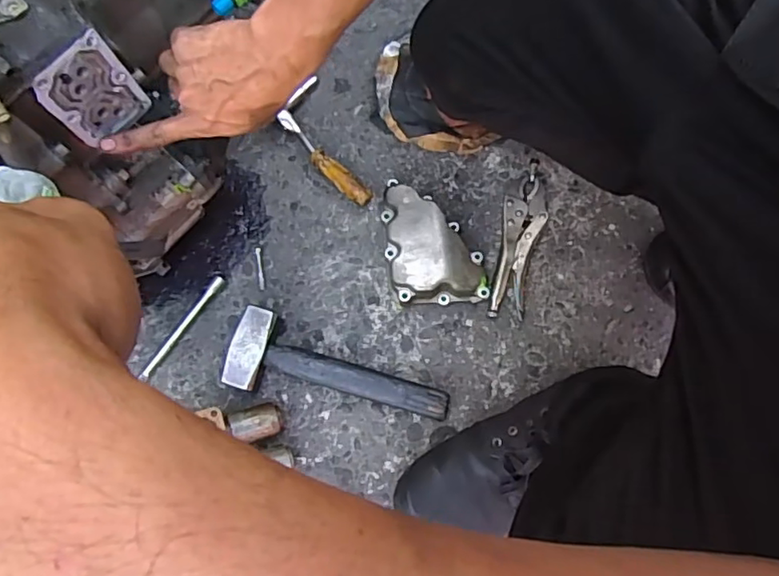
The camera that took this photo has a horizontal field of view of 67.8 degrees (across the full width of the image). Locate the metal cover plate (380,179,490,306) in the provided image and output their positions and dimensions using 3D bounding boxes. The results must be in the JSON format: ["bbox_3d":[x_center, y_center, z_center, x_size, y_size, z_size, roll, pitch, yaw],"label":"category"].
[{"bbox_3d":[0.052,-0.058,0.675,0.112,0.055,0.148,-5,76,0],"label":"metal cover plate"}]

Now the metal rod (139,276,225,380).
[{"bbox_3d":[-0.245,0.046,0.684,0.012,0.006,0.145,36,80,9],"label":"metal rod"}]

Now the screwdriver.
[{"bbox_3d":[-0.085,-0.160,0.717,0.024,0.029,0.166,-42,79,-8],"label":"screwdriver"}]

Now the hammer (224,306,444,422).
[{"bbox_3d":[-0.056,0.096,0.648,0.247,0.039,0.090,15,77,5],"label":"hammer"}]

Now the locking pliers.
[{"bbox_3d":[0.153,-0.058,0.685,0.047,0.023,0.188,14,77,5],"label":"locking pliers"}]

